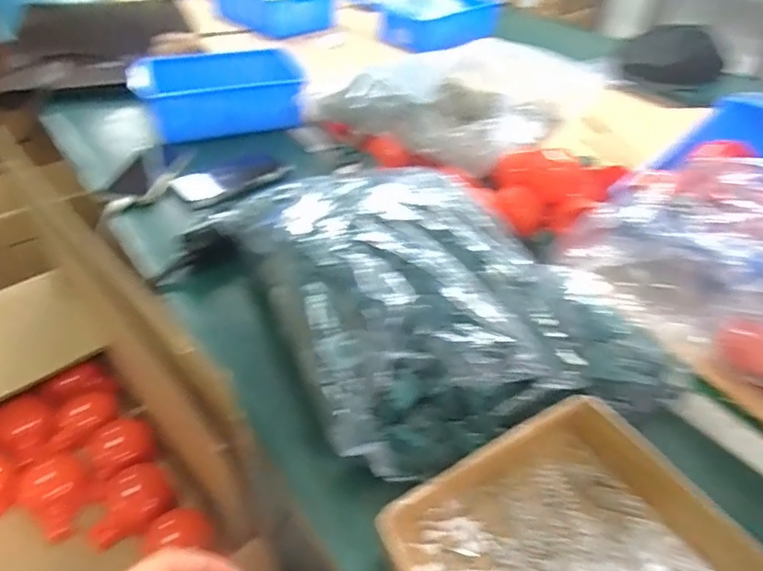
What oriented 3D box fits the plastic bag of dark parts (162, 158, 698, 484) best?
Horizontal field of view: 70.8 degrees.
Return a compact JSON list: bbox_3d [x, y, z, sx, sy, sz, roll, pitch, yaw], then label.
[{"bbox_3d":[0.032,-0.004,0.480,0.285,0.097,0.379,-25,48,-29],"label":"plastic bag of dark parts"}]

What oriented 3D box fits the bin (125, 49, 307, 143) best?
[{"bbox_3d":[-0.260,-0.315,0.878,0.253,0.094,0.182,-15,43,-20],"label":"bin"}]

